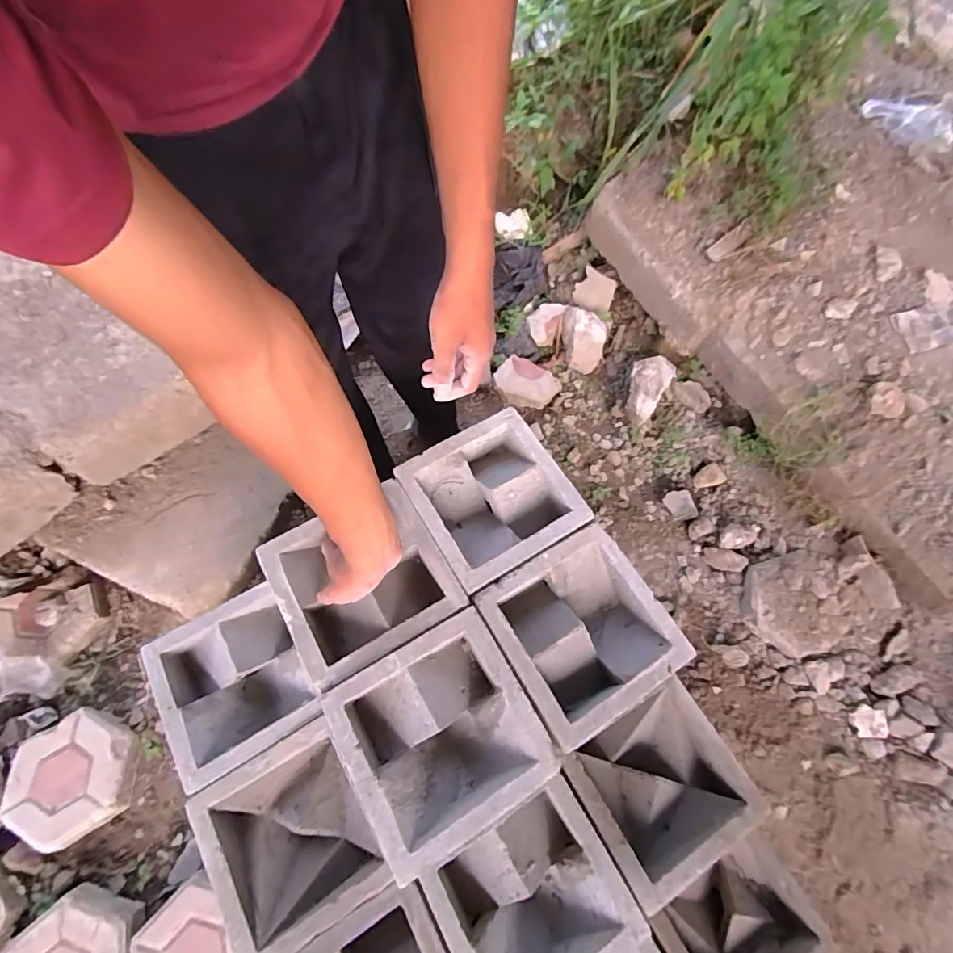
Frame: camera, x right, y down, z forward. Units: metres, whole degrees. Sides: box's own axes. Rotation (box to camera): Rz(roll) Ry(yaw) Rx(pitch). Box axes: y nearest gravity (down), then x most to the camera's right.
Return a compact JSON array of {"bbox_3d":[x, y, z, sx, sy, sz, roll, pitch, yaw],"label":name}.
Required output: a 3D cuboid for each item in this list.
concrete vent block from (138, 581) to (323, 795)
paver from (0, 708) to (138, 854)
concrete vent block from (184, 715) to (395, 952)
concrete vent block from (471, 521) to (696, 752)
[{"bbox_3d":[-0.323,0.277,0.656,0.170,0.071,0.197,-29,69,-14],"label":"concrete vent block"},{"bbox_3d":[-0.738,0.546,0.880,0.208,0.047,0.203,-32,69,-15],"label":"paver"},{"bbox_3d":[-0.222,0.433,0.585,0.169,0.076,0.194,-28,68,-14],"label":"concrete vent block"},{"bbox_3d":[0.127,0.198,0.622,0.200,0.085,0.202,-29,70,-15],"label":"concrete vent block"}]

